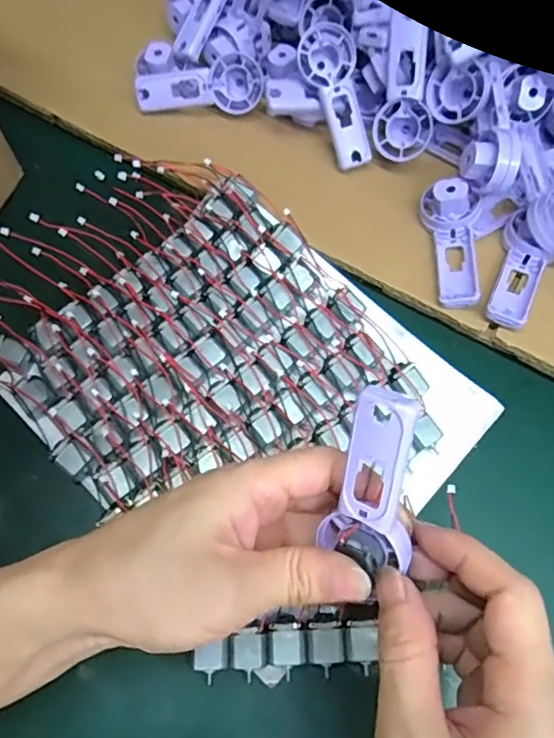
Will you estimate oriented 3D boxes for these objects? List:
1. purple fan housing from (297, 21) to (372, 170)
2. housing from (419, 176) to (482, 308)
[{"bbox_3d":[0.041,-0.191,0.390,0.038,0.019,0.096,-16,94,-7],"label":"purple fan housing"},{"bbox_3d":[0.118,-0.081,0.360,0.034,0.027,0.085,-3,66,-2],"label":"housing"}]

